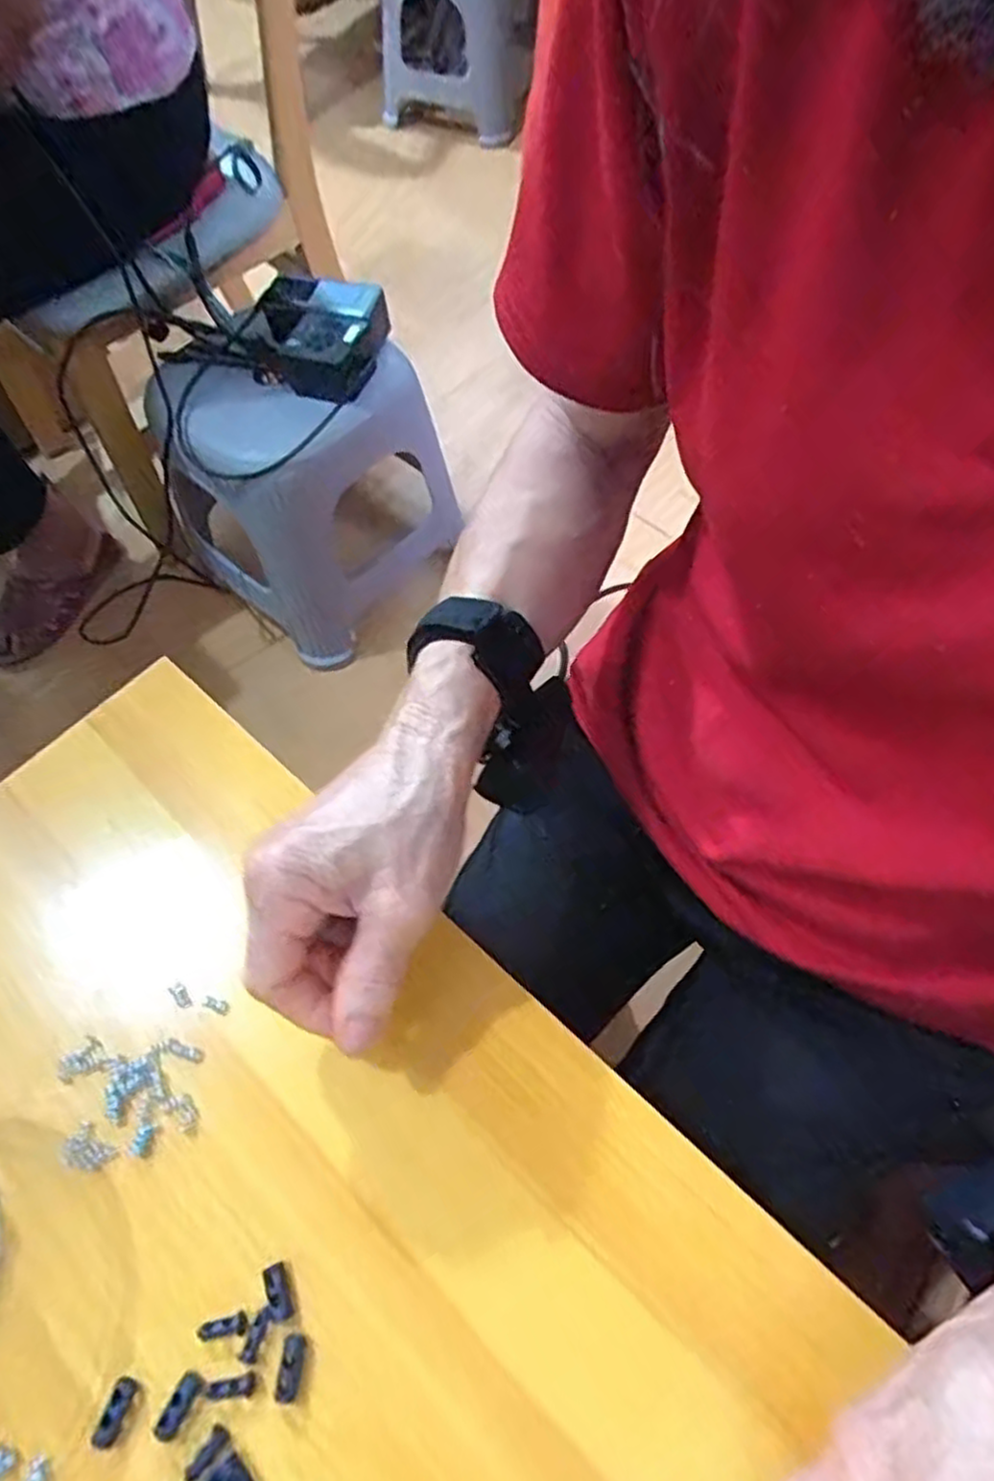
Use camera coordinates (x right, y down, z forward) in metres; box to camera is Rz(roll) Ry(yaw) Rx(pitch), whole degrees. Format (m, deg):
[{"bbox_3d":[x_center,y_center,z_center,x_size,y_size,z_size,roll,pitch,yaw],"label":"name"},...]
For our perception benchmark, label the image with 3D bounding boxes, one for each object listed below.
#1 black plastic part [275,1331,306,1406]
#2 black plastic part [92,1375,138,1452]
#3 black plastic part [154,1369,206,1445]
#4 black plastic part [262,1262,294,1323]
[{"bbox_3d":[-0.073,0.222,0.266,0.008,0.004,0.020,2,62,4],"label":"black plastic part"},{"bbox_3d":[-0.133,0.234,0.262,0.008,0.005,0.019,12,63,9],"label":"black plastic part"},{"bbox_3d":[-0.111,0.232,0.261,0.009,0.004,0.021,25,66,15],"label":"black plastic part"},{"bbox_3d":[-0.081,0.203,0.276,0.008,0.004,0.018,-21,63,-9],"label":"black plastic part"}]

